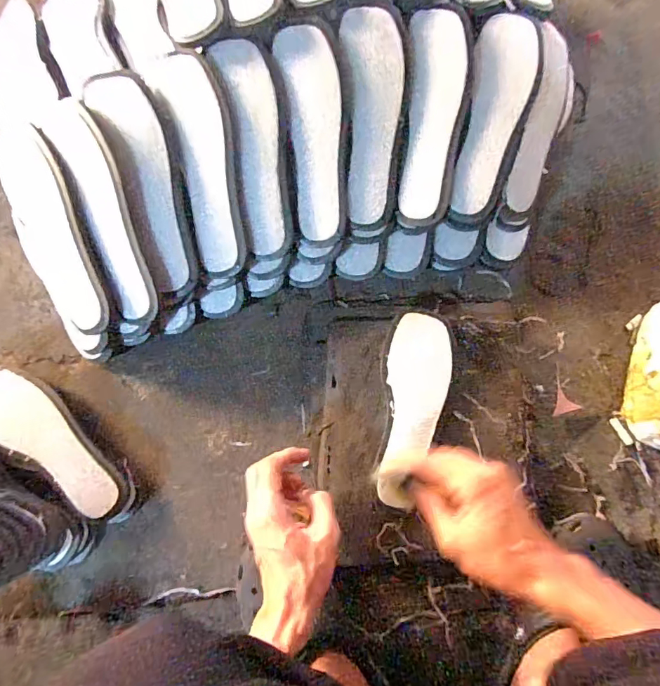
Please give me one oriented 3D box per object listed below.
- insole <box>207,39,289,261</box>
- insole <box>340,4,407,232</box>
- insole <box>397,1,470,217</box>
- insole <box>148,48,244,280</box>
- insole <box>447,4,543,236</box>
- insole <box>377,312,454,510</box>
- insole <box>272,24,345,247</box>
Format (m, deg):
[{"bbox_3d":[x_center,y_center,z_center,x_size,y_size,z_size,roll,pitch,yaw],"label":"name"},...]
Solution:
[{"bbox_3d":[-0.083,-0.217,0.509,0.059,0.014,0.233,-7,100,-1],"label":"insole"},{"bbox_3d":[0.048,-0.253,0.518,0.066,0.021,0.232,0,103,0],"label":"insole"},{"bbox_3d":[0.120,-0.264,0.521,0.065,0.020,0.229,5,98,1],"label":"insole"},{"bbox_3d":[-0.142,-0.201,0.507,0.073,0.035,0.250,-12,96,-2],"label":"insole"},{"bbox_3d":[0.189,-0.252,0.524,0.074,0.028,0.225,12,102,2],"label":"insole"},{"bbox_3d":[0.099,0.075,0.532,0.079,0.016,0.223,9,78,2],"label":"insole"},{"bbox_3d":[-0.017,-0.232,0.515,0.063,0.016,0.228,-6,103,-1],"label":"insole"}]

